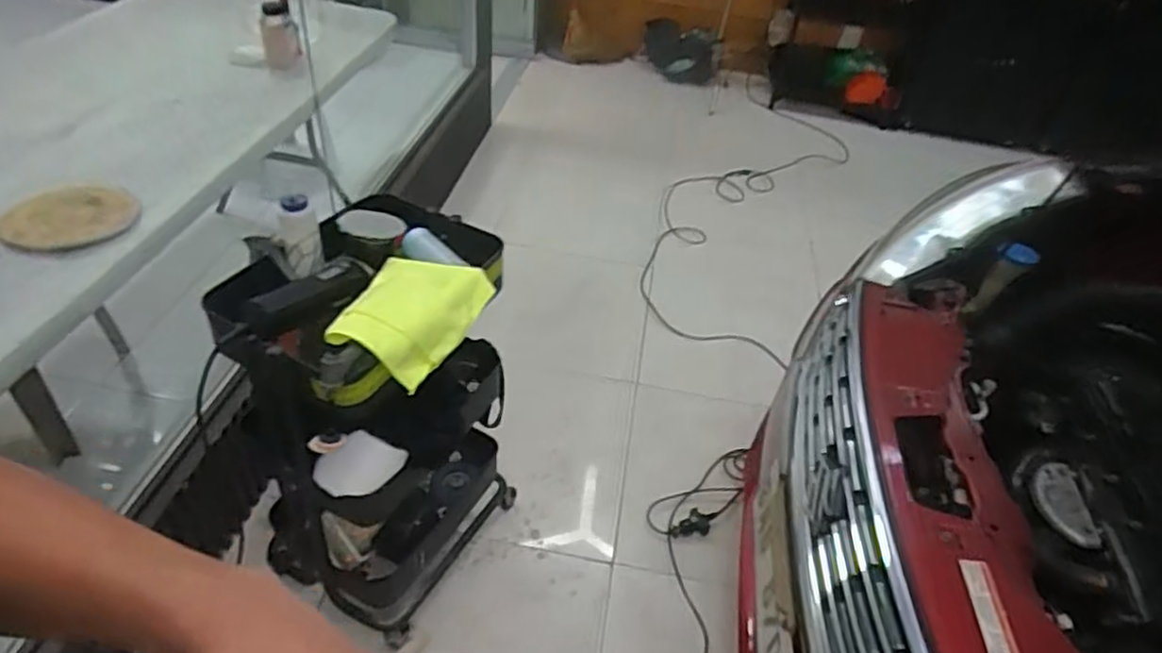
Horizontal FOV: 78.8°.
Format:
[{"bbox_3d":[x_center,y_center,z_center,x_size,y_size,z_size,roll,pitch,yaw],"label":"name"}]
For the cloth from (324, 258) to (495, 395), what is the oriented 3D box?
[{"bbox_3d":[-0.256,-0.012,1.093,0.179,0.088,0.225,14,41,7],"label":"cloth"}]

